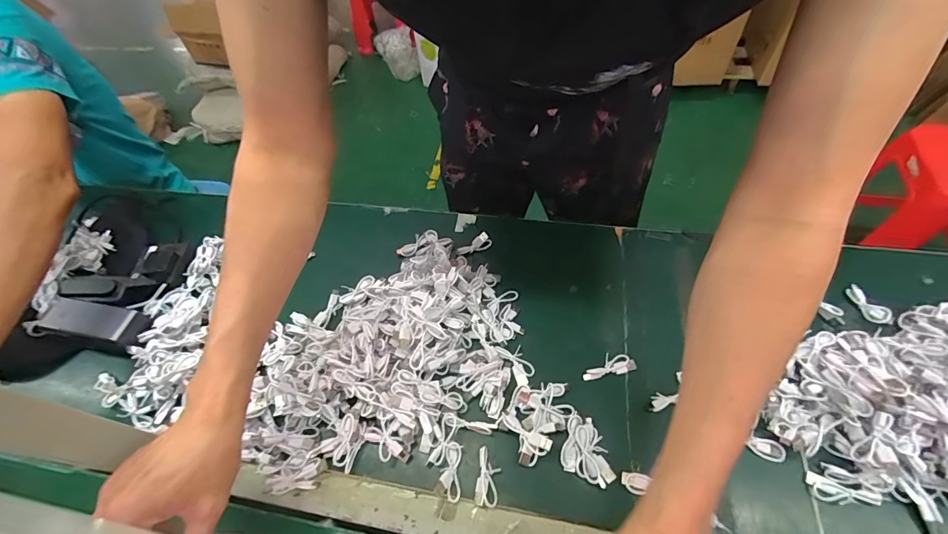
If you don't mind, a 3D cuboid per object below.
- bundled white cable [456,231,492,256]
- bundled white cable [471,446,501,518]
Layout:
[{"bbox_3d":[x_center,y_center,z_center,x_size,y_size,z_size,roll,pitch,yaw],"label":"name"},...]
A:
[{"bbox_3d":[0.003,-0.029,0.629,0.055,0.015,0.025,-37,60,-18],"label":"bundled white cable"},{"bbox_3d":[0.014,0.233,0.449,0.025,0.014,0.065,5,57,10],"label":"bundled white cable"}]

